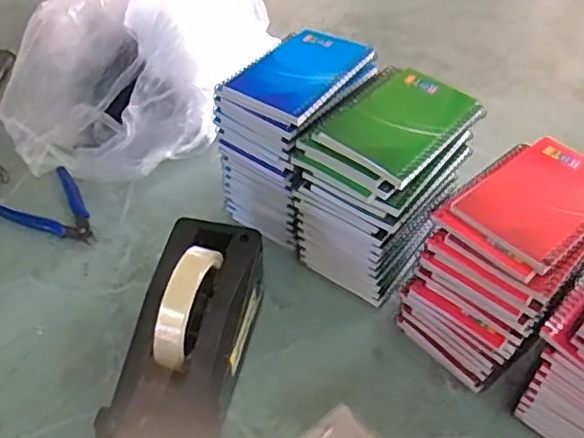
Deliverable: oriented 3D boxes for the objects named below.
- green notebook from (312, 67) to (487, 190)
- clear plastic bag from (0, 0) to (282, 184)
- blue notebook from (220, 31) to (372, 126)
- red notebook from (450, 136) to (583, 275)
[{"bbox_3d":[0.093,-0.083,0.520,0.092,0.014,0.134,32,54,27],"label":"green notebook"},{"bbox_3d":[-0.176,-0.173,0.692,0.225,0.172,0.260,21,50,20],"label":"clear plastic bag"},{"bbox_3d":[0.010,-0.139,0.571,0.087,0.012,0.138,27,52,24],"label":"blue notebook"},{"bbox_3d":[0.193,-0.017,0.461,0.132,0.008,0.083,-34,54,-28],"label":"red notebook"}]

